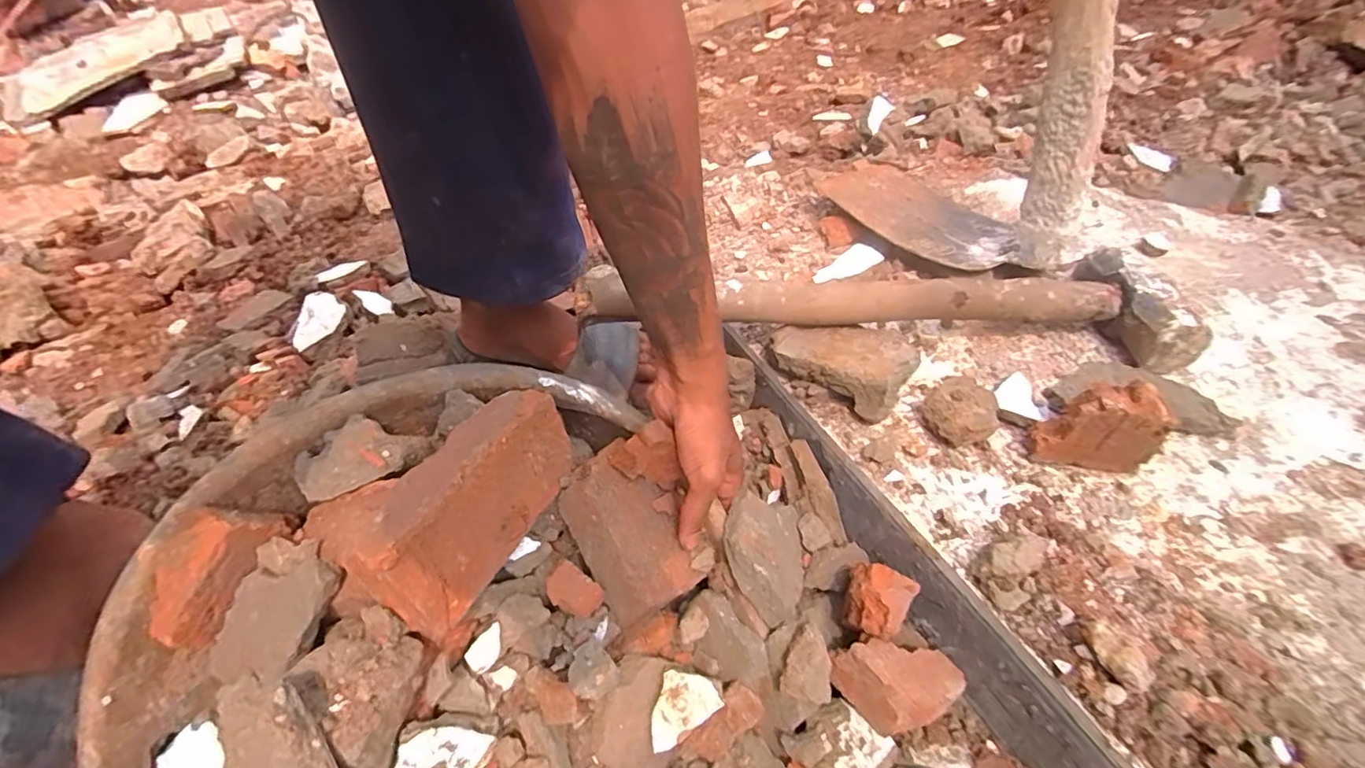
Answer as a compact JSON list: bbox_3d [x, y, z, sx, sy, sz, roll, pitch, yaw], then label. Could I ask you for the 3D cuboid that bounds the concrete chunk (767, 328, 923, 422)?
[{"bbox_3d":[0.141,-0.023,0.500,0.117,0.047,0.082,33,57,29],"label":"concrete chunk"}]

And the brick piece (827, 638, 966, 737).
[{"bbox_3d":[0.149,0.202,0.390,0.083,0.035,0.052,-9,48,-5],"label":"brick piece"}]

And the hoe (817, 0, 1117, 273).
[{"bbox_3d":[0.289,-0.424,0.460,0.240,0.688,0.267,11,49,13],"label":"hoe"}]

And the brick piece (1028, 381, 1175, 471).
[{"bbox_3d":[0.303,0.030,0.422,0.070,0.063,0.039,11,49,13],"label":"brick piece"}]

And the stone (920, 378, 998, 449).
[{"bbox_3d":[0.224,0.020,0.461,0.051,0.032,0.064,32,57,28],"label":"stone"}]

